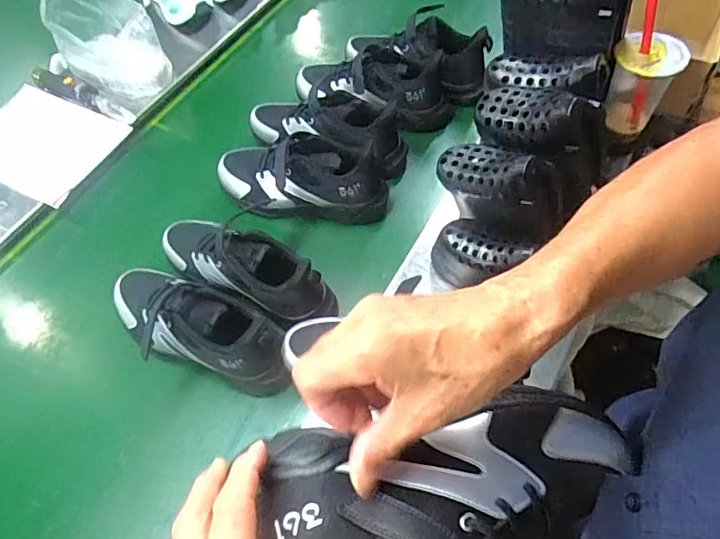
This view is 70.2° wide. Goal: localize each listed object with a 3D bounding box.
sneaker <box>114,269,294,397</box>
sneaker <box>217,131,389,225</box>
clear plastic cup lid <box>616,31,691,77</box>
[{"bbox_3d":[-0.201,0.061,0.647,0.272,0.112,0.096,19,61,15],"label":"sneaker"},{"bbox_3d":[-0.089,-0.135,0.762,0.262,0.092,0.085,5,58,7],"label":"sneaker"},{"bbox_3d":[0.385,-0.285,0.675,0.086,0.020,0.070,17,61,14],"label":"clear plastic cup lid"}]

